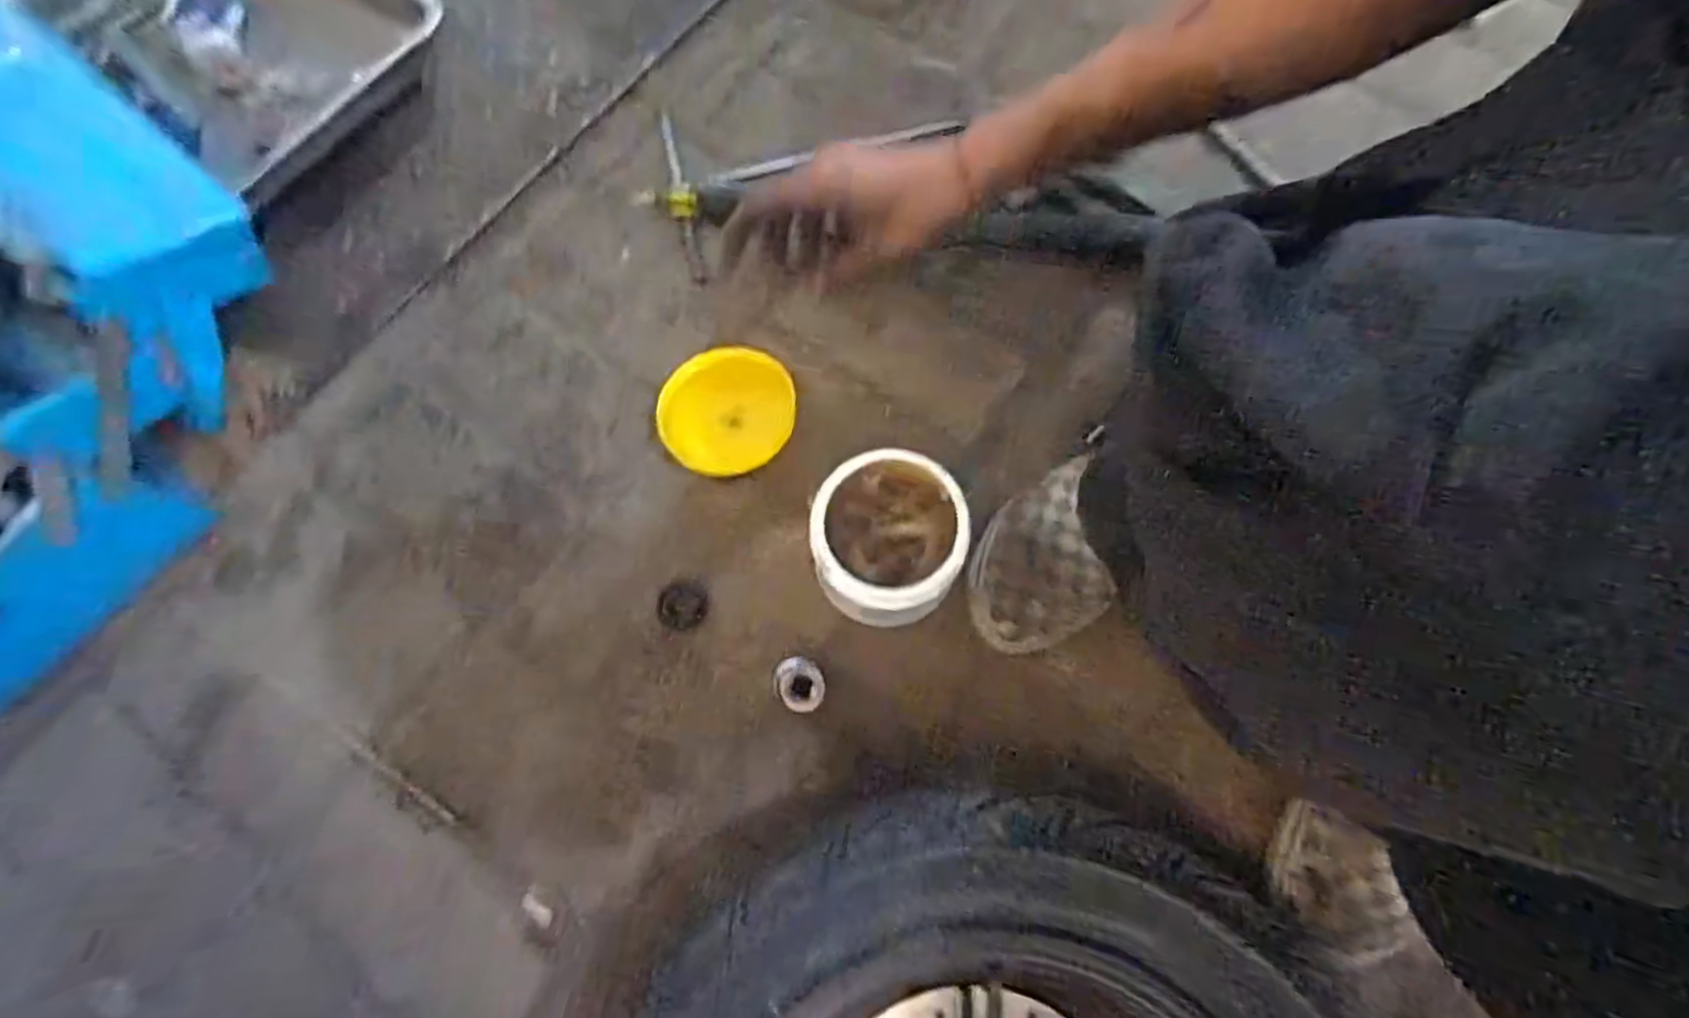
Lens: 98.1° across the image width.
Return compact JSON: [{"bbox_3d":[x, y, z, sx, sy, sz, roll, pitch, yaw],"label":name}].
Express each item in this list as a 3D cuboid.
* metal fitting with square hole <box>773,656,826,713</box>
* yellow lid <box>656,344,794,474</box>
[{"bbox_3d":[-0.030,0.121,0.503,0.038,0.040,0.030,42,78,12],"label":"metal fitting with square hole"},{"bbox_3d":[-0.092,-0.077,0.578,0.097,0.025,0.108,16,74,6],"label":"yellow lid"}]

